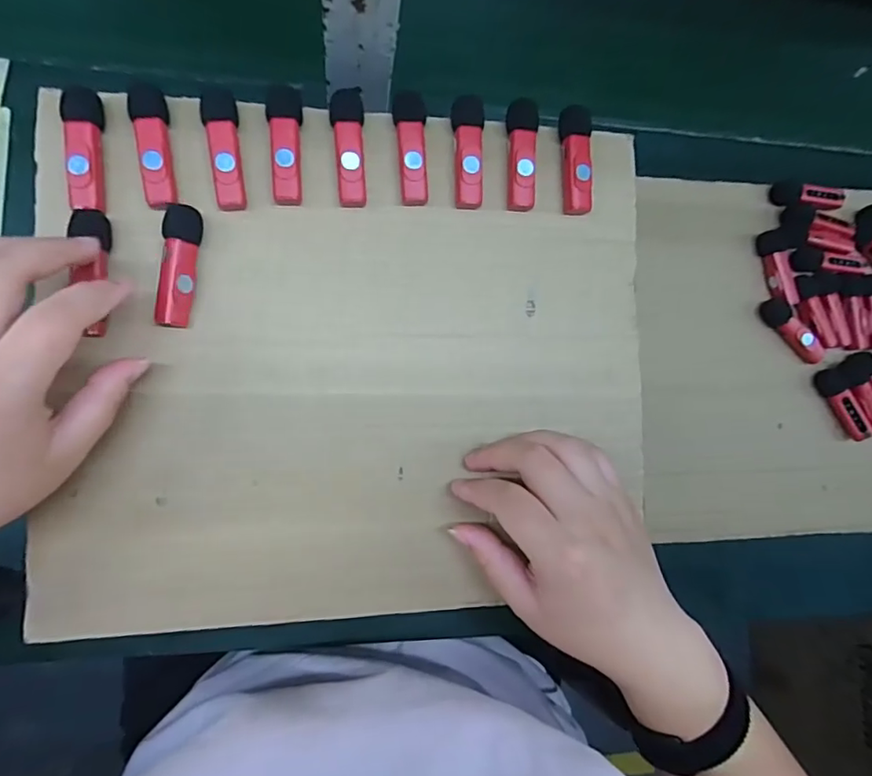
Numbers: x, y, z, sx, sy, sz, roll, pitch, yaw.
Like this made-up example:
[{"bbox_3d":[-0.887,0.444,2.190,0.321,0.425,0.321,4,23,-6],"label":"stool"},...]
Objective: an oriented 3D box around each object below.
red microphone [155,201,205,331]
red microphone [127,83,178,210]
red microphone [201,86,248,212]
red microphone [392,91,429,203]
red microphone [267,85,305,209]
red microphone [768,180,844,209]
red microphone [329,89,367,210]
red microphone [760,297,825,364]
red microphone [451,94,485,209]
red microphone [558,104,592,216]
[{"bbox_3d":[-0.139,-0.066,0.295,0.016,0.019,0.065,6,81,-9],"label":"red microphone"},{"bbox_3d":[-0.152,-0.131,0.296,0.016,0.017,0.065,-8,84,-11],"label":"red microphone"},{"bbox_3d":[-0.117,-0.132,0.300,0.017,0.016,0.065,-5,83,-10],"label":"red microphone"},{"bbox_3d":[-0.014,-0.141,0.317,0.019,0.017,0.065,-3,83,-10],"label":"red microphone"},{"bbox_3d":[-0.085,-0.138,0.306,0.018,0.013,0.068,1,82,-10],"label":"red microphone"},{"bbox_3d":[0.316,-0.165,0.463,0.060,0.017,0.020,2,82,-9],"label":"red microphone"},{"bbox_3d":[-0.050,-0.138,0.312,0.018,0.015,0.064,-1,82,-10],"label":"red microphone"},{"bbox_3d":[0.298,-0.047,0.454,0.019,0.022,0.062,-37,90,-12],"label":"red microphone"},{"bbox_3d":[0.019,-0.141,0.322,0.019,0.011,0.064,2,89,-5],"label":"red microphone"},{"bbox_3d":[0.087,-0.141,0.334,0.018,0.011,0.066,-1,82,-10],"label":"red microphone"}]

